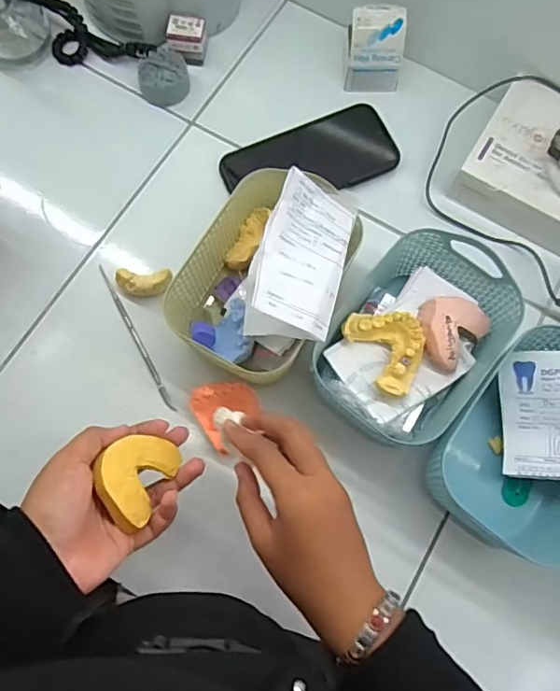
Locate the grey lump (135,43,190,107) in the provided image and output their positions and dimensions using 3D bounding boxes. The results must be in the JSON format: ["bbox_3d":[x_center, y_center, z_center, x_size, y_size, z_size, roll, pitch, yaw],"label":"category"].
[{"bbox_3d":[-0.119,-0.278,0.564,0.047,0.024,0.053,29,75,7],"label":"grey lump"}]

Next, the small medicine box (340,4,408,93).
[{"bbox_3d":[0.092,-0.294,0.538,0.062,0.059,0.050,10,74,2],"label":"small medicine box"}]

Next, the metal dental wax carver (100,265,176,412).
[{"bbox_3d":[-0.131,-0.008,0.490,0.006,0.004,0.154,-28,77,-8],"label":"metal dental wax carver"}]

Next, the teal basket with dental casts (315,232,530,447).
[{"bbox_3d":[0.113,-0.002,0.453,0.128,0.073,0.168,37,76,9],"label":"teal basket with dental casts"}]

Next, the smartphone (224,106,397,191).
[{"bbox_3d":[0.031,-0.184,0.543,0.168,0.008,0.085,-25,76,-8],"label":"smartphone"}]

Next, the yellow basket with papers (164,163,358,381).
[{"bbox_3d":[-0.013,-0.059,0.428,0.124,0.150,0.141,20,74,5],"label":"yellow basket with papers"}]

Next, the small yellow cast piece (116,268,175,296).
[{"bbox_3d":[-0.123,-0.055,0.495,0.050,0.024,0.022,6,73,0],"label":"small yellow cast piece"}]

